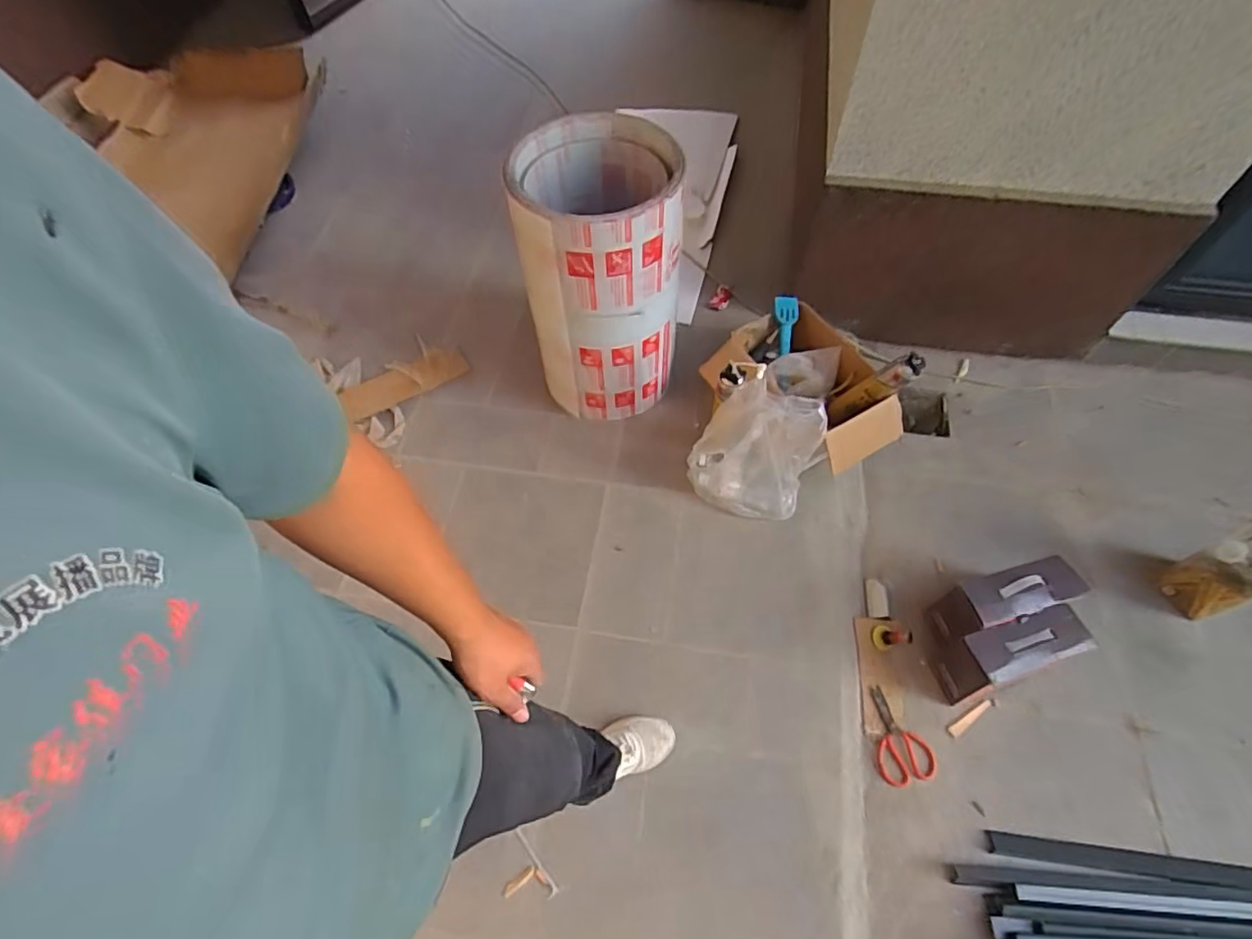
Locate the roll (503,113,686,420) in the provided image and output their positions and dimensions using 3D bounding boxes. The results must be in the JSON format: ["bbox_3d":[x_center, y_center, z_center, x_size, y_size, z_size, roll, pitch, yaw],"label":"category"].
[{"bbox_3d":[-0.057,-0.466,1.551,0.366,0.642,0.356,-1,60,1],"label":"roll"}]

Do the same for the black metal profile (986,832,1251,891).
[{"bbox_3d":[1.029,0.776,1.191,0.589,0.041,0.048,4,56,6],"label":"black metal profile"}]

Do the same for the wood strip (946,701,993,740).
[{"bbox_3d":[0.757,0.549,1.334,0.124,0.008,0.024,-27,63,-13],"label":"wood strip"}]

